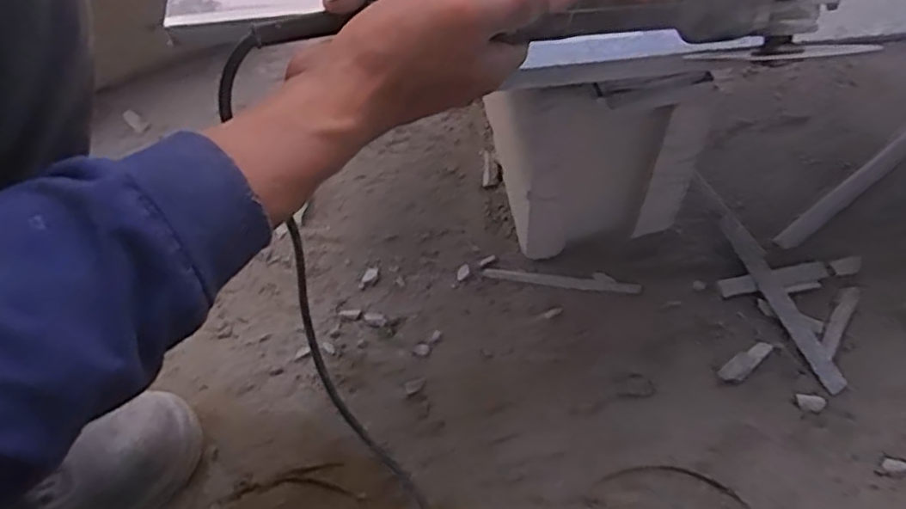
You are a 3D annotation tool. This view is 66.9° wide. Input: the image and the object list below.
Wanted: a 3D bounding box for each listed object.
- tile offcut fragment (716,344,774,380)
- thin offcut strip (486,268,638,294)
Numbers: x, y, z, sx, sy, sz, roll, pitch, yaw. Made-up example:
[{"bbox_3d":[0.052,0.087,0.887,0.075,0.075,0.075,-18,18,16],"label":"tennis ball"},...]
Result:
[{"bbox_3d":[0.255,0.092,0.595,0.059,0.010,0.017,-23,61,-25],"label":"tile offcut fragment"},{"bbox_3d":[0.101,0.023,0.643,0.142,0.006,0.016,6,61,6],"label":"thin offcut strip"}]

